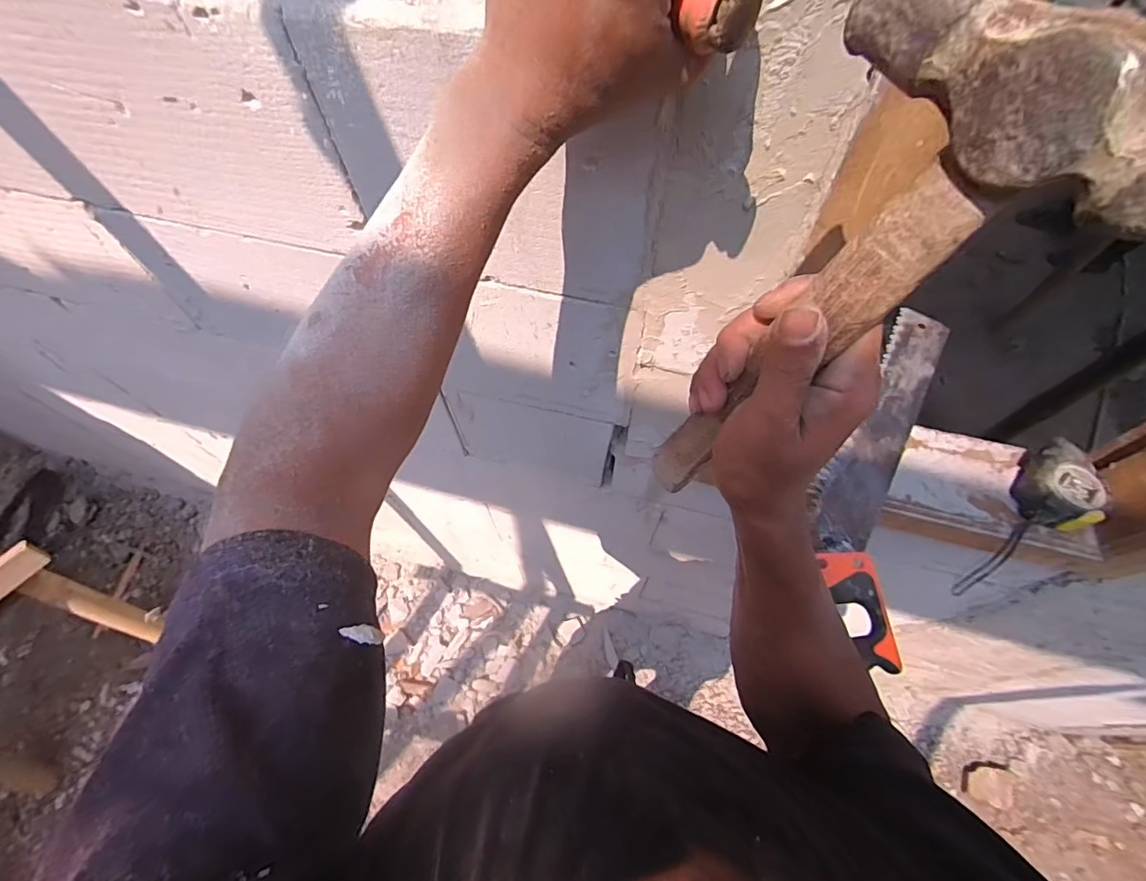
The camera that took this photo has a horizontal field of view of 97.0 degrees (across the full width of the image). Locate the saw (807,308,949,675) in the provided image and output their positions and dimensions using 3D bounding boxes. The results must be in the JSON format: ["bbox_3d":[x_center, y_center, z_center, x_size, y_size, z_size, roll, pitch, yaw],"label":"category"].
[{"bbox_3d":[0.369,0.016,0.619,0.104,0.027,0.480,22,63,12],"label":"saw"}]

